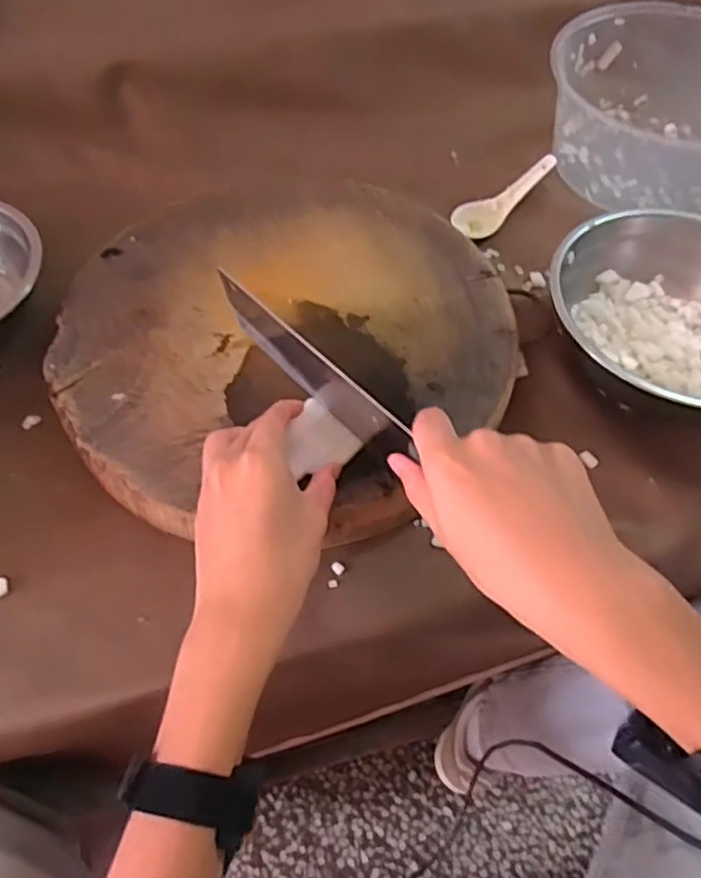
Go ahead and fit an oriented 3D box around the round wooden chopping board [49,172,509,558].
[{"bbox_3d":[-0.049,-0.081,0.548,0.343,0.045,0.338,1,58,-1],"label":"round wooden chopping board"}]

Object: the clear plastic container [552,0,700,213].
[{"bbox_3d":[0.307,-0.324,0.673,0.199,0.108,0.203,-32,64,-20],"label":"clear plastic container"}]

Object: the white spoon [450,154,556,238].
[{"bbox_3d":[0.151,-0.233,0.655,0.113,0.014,0.039,-36,64,-1],"label":"white spoon"}]

